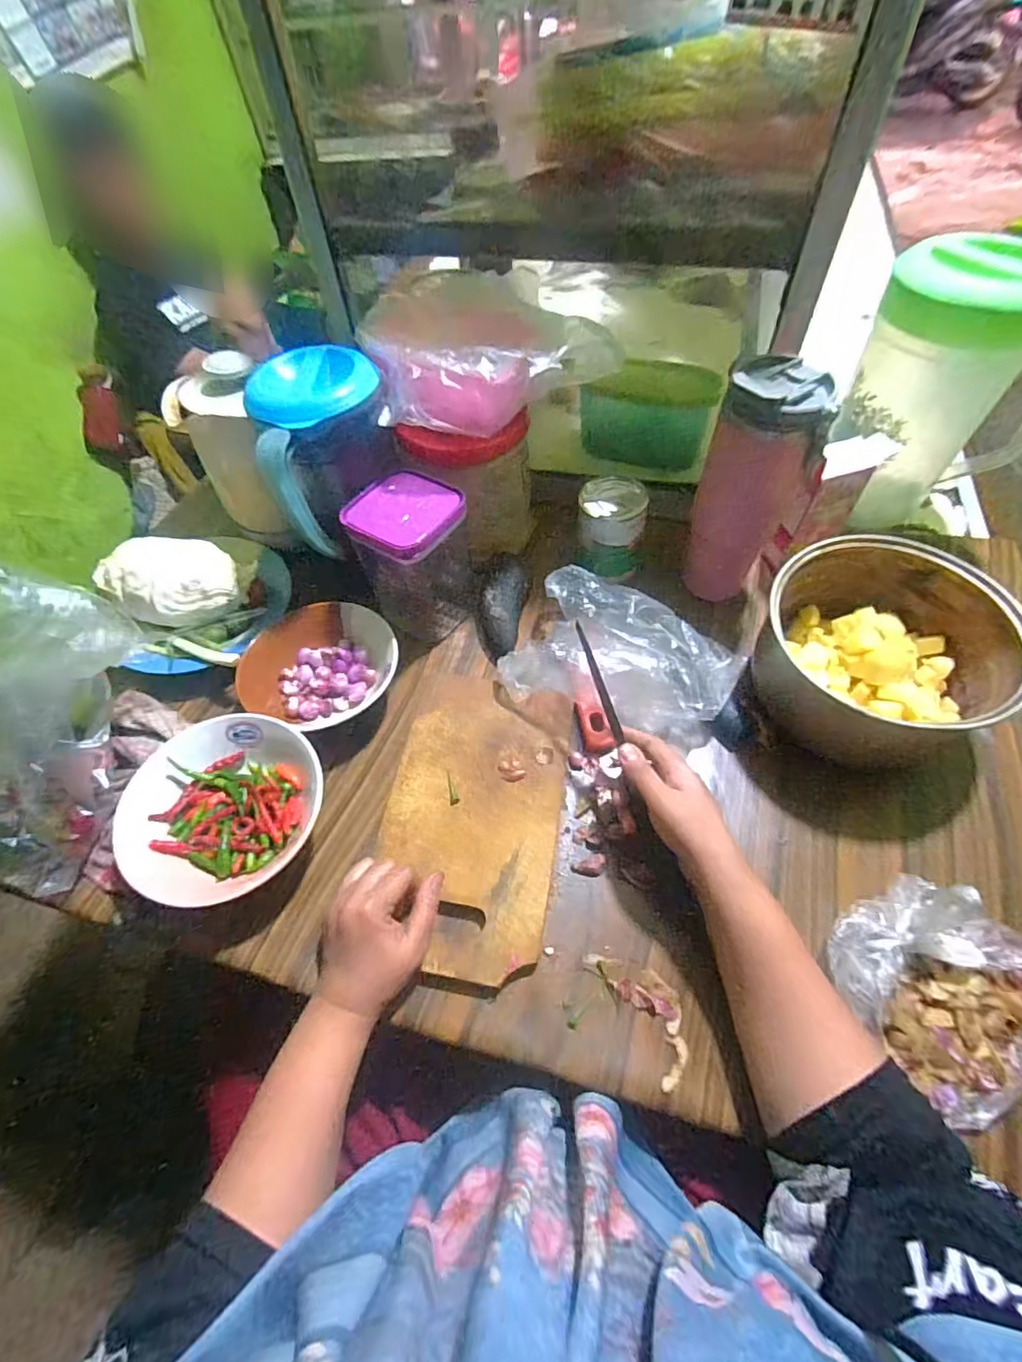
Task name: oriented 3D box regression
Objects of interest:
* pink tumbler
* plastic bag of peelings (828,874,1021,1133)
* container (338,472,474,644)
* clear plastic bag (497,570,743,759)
[{"bbox_3d":[0.240,-0.181,0.548,0.097,0.241,0.090,-2,54,3],"label":"pink tumbler"},{"bbox_3d":[0.318,0.203,0.375,0.115,0.089,0.141,-23,56,-11],"label":"plastic bag of peelings"},{"bbox_3d":[-0.098,-0.127,0.588,0.103,0.145,0.095,31,62,24],"label":"container"},{"bbox_3d":[0.108,-0.019,0.531,0.216,0.071,0.126,22,59,20],"label":"clear plastic bag"}]

